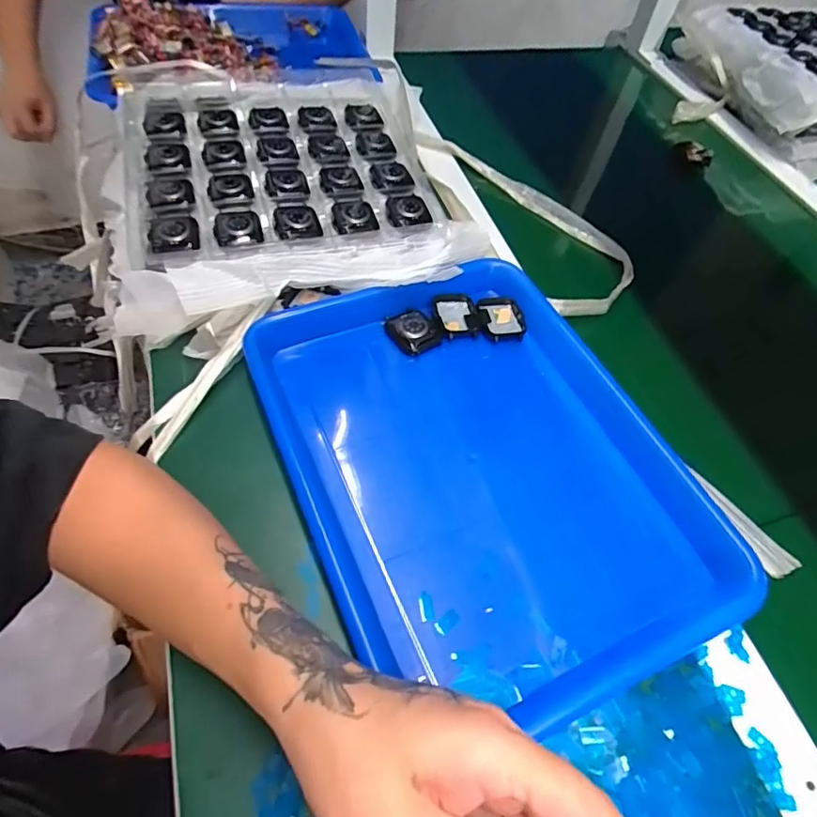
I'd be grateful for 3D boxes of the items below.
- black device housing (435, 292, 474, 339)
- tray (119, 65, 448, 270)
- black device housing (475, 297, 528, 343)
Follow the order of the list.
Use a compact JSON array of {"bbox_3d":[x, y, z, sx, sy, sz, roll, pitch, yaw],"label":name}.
[{"bbox_3d":[0.042,-0.082,0.457,0.036,0.009,0.044,-4,57,-8],"label":"black device housing"},{"bbox_3d":[-0.122,-0.262,0.542,0.300,0.033,0.339,-14,59,-14],"label":"tray"},{"bbox_3d":[0.081,-0.079,0.462,0.037,0.014,0.042,-8,57,-10],"label":"black device housing"}]

